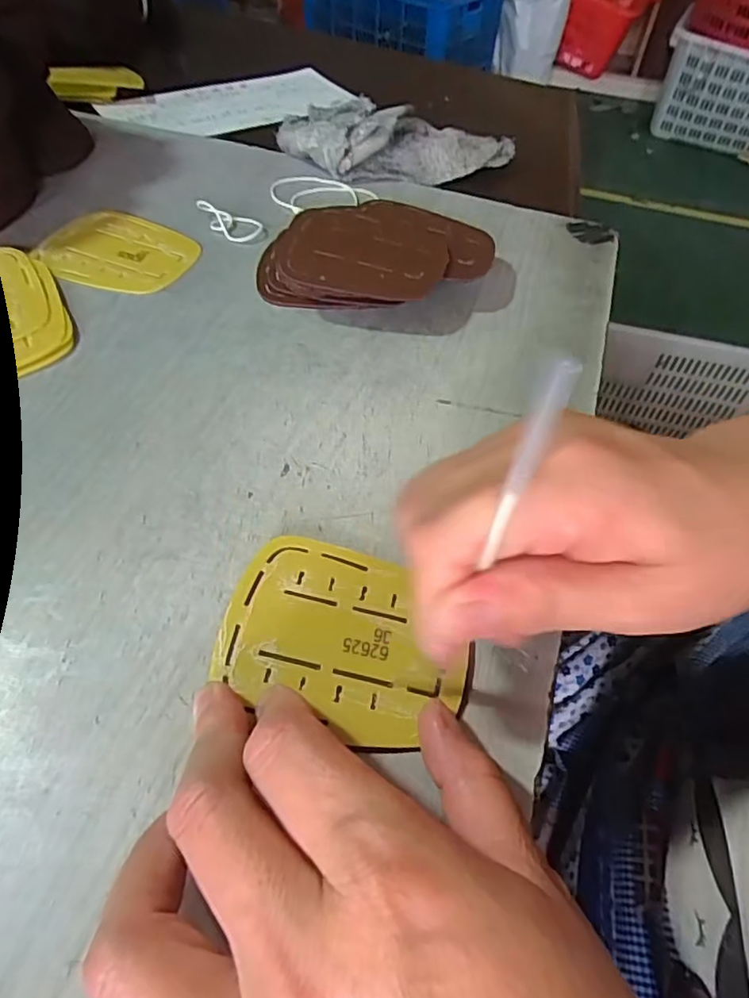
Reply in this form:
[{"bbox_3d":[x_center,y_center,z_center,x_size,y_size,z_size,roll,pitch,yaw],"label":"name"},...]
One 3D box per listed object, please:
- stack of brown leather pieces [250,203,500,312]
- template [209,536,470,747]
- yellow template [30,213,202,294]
[{"bbox_3d":[0.002,-0.136,0.340,0.129,0.027,0.087,1,53,-5],"label":"stack of brown leather pieces"},{"bbox_3d":[-0.010,0.045,0.211,0.084,0.008,0.063,17,53,8],"label":"template"},{"bbox_3d":[-0.148,-0.144,0.349,0.084,0.004,0.066,16,53,7],"label":"yellow template"}]

